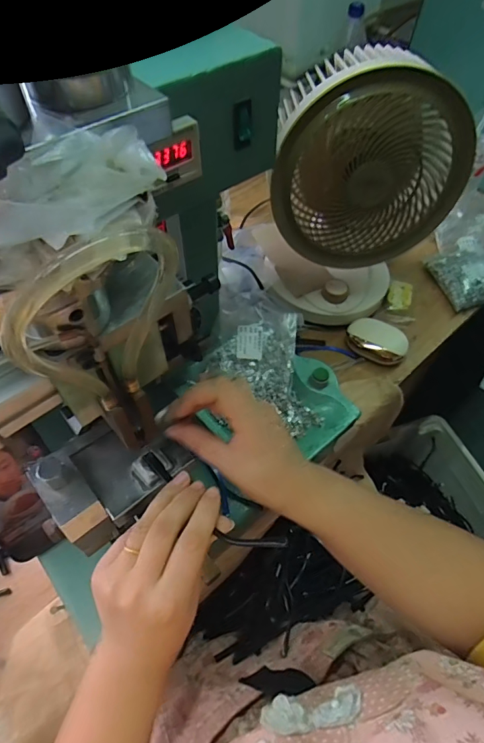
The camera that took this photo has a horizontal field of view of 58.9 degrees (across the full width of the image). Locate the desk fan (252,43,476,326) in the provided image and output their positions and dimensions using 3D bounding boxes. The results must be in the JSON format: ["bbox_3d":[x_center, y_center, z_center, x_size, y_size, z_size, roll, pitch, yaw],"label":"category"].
[{"bbox_3d":[0.138,-0.209,0.559,0.218,0.320,0.134,3,54,1],"label":"desk fan"}]

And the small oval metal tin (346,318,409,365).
[{"bbox_3d":[0.197,-0.046,0.626,0.062,0.026,0.083,-37,63,-24],"label":"small oval metal tin"}]

